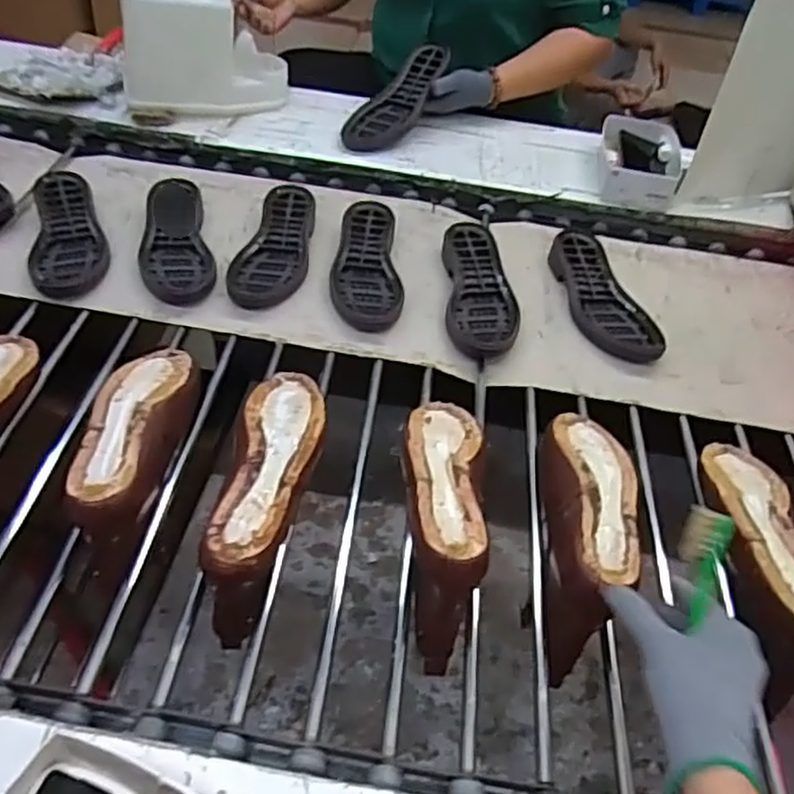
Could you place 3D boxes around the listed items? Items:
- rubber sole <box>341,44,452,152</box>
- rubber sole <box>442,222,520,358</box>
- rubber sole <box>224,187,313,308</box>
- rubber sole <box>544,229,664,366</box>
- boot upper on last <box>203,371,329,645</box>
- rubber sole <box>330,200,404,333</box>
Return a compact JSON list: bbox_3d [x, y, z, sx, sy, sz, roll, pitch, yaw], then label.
[{"bbox_3d":[0.000,-0.482,1.137,0.097,0.024,0.233,31,77,21],"label":"rubber sole"},{"bbox_3d":[0.105,-0.143,0.900,0.084,0.033,0.231,4,46,-4],"label":"rubber sole"},{"bbox_3d":[-0.158,-0.201,0.923,0.090,0.035,0.228,9,46,1],"label":"rubber sole"},{"bbox_3d":[0.268,-0.136,0.916,0.101,0.035,0.220,0,46,-8],"label":"rubber sole"},{"bbox_3d":[-0.116,0.092,0.658,0.079,0.115,0.238,6,46,-1],"label":"boot upper on last"},{"bbox_3d":[-0.041,-0.177,0.911,0.086,0.035,0.241,1,46,-7],"label":"rubber sole"}]

